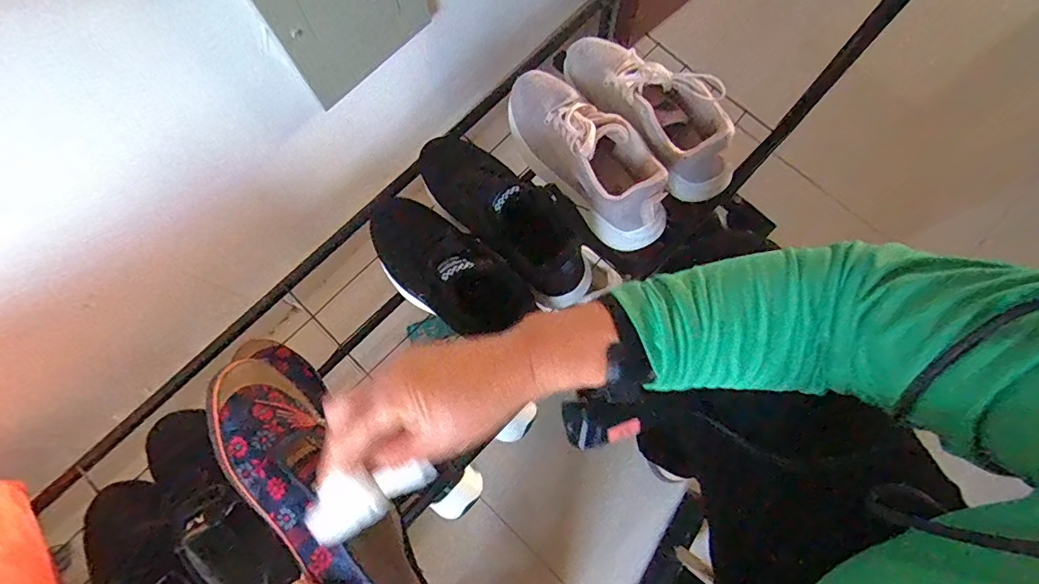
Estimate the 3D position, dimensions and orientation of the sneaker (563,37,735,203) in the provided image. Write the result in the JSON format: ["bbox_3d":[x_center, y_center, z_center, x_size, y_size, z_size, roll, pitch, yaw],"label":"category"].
[{"bbox_3d":[0.152,-0.219,0.586,0.093,0.084,0.252,-41,79,-8],"label":"sneaker"}]

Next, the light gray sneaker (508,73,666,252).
[{"bbox_3d":[0.074,-0.164,0.575,0.088,0.092,0.250,-37,79,-8],"label":"light gray sneaker"}]

